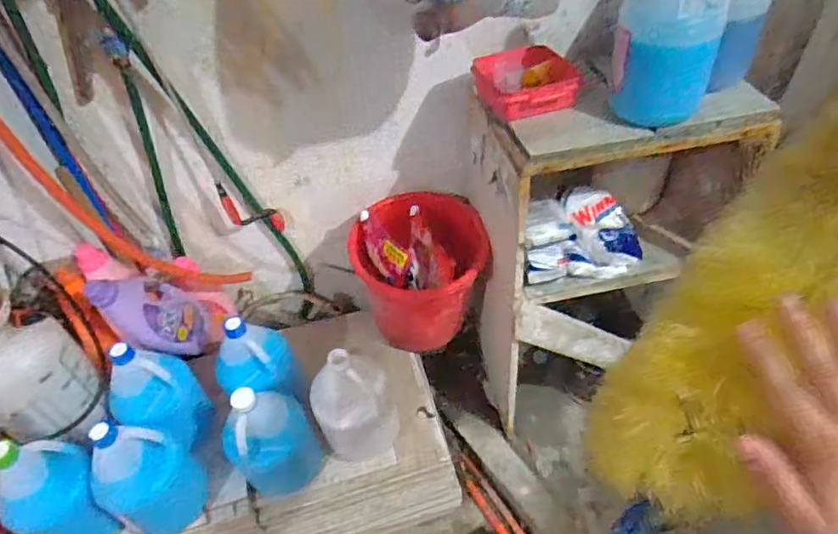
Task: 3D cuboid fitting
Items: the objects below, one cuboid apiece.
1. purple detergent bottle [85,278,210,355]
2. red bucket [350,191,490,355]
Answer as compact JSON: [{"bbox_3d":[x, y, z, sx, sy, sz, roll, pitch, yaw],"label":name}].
[{"bbox_3d":[-0.530,0.104,1.102,0.090,0.297,0.144,-10,75,15],"label":"purple detergent bottle"},{"bbox_3d":[0.019,0.010,1.261,0.243,0.280,0.244,-3,46,3],"label":"red bucket"}]

